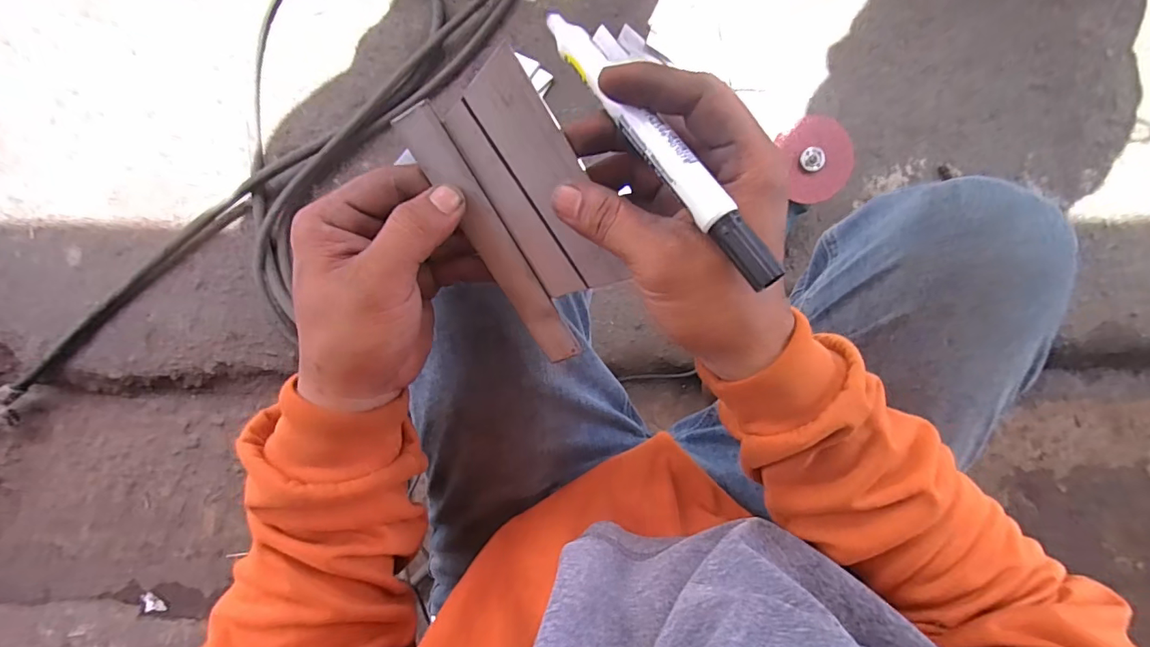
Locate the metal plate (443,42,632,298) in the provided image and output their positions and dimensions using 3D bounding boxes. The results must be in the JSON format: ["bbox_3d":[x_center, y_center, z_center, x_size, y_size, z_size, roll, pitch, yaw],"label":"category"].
[{"bbox_3d":[-0.016,-0.058,0.223,0.041,0.004,0.106,-24,118,15],"label":"metal plate"}]

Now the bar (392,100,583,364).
[{"bbox_3d":[-0.036,-0.036,0.238,0.019,0.006,0.137,-30,117,1],"label":"bar"}]

